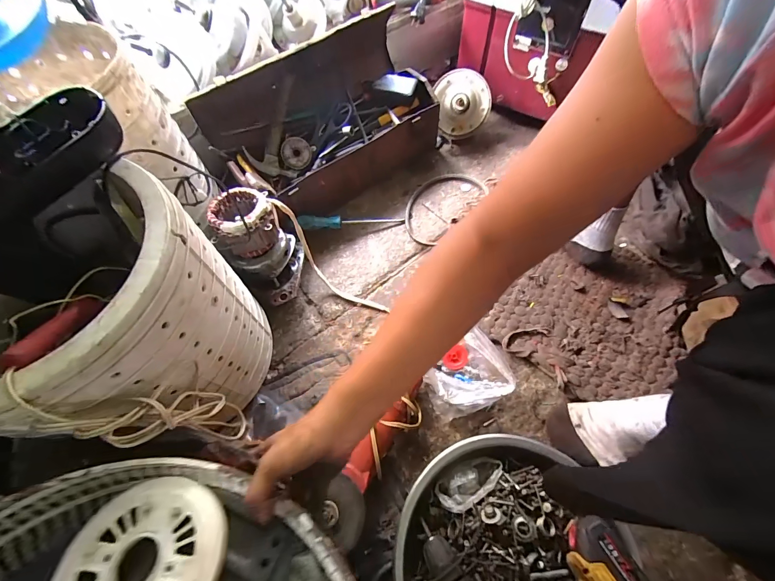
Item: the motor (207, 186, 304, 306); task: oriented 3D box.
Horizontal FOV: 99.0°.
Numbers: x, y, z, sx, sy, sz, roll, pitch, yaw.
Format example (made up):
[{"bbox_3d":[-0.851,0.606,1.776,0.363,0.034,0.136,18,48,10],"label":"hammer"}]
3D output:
[{"bbox_3d":[-0.226,-0.077,0.616,0.115,0.184,0.164,-34,68,-13],"label":"motor"}]

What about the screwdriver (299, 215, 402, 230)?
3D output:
[{"bbox_3d":[-0.076,-0.148,0.712,0.225,0.021,0.028,-5,63,-17],"label":"screwdriver"}]

